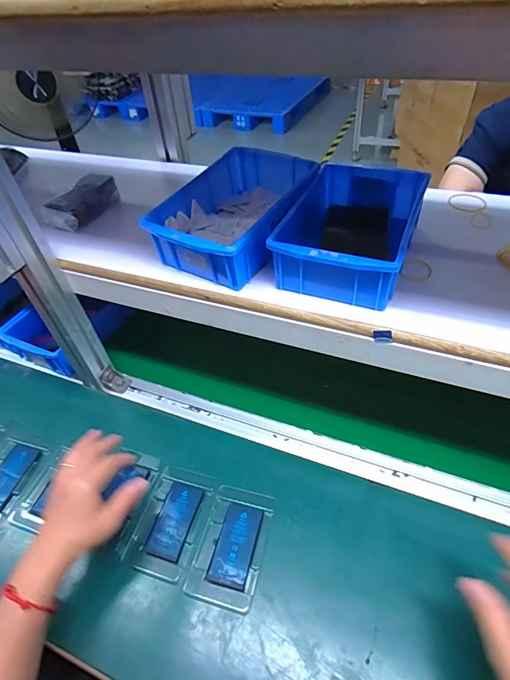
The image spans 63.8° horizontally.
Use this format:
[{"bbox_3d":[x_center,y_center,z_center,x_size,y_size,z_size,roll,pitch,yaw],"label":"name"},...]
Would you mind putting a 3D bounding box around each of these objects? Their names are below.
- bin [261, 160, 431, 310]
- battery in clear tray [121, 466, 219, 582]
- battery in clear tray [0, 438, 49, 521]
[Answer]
[{"bbox_3d":[0.104,-0.119,0.470,0.131,0.063,0.188,13,49,17],"label":"bin"},{"bbox_3d":[-0.103,0.225,0.514,0.079,0.011,0.125,12,47,16],"label":"battery in clear tray"},{"bbox_3d":[-0.351,0.195,0.571,0.078,0.011,0.112,10,46,15],"label":"battery in clear tray"}]

